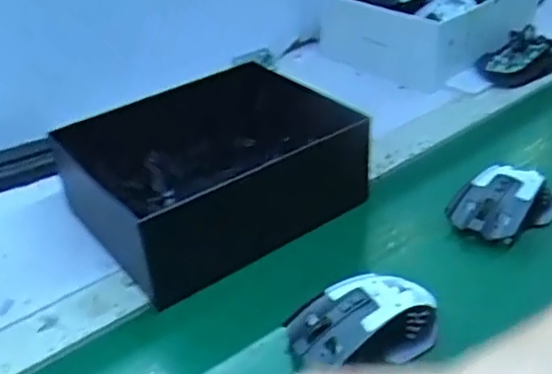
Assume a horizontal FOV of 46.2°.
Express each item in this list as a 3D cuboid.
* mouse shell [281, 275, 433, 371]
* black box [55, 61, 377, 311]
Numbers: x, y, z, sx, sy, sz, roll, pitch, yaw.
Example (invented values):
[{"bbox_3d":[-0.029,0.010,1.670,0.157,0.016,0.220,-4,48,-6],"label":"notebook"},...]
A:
[{"bbox_3d":[0.064,0.095,0.462,0.114,0.041,0.067,-13,35,-13],"label":"mouse shell"},{"bbox_3d":[-0.055,-0.015,0.583,0.232,0.095,0.179,-22,38,-23],"label":"black box"}]

